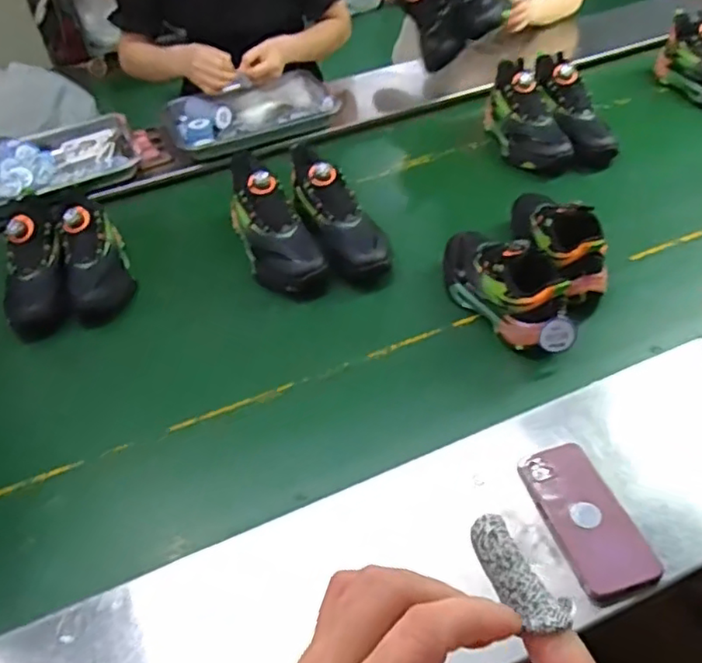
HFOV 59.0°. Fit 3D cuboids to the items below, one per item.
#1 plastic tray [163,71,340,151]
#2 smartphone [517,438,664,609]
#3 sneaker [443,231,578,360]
[{"bbox_3d":[-0.209,-0.464,1.317,0.348,0.061,0.225,-20,47,-13],"label":"plastic tray"},{"bbox_3d":[0.240,0.190,0.643,0.081,0.013,0.167,-16,47,-10],"label":"smartphone"},{"bbox_3d":[0.215,-0.075,0.866,0.088,0.115,0.252,-27,49,-19],"label":"sneaker"}]

